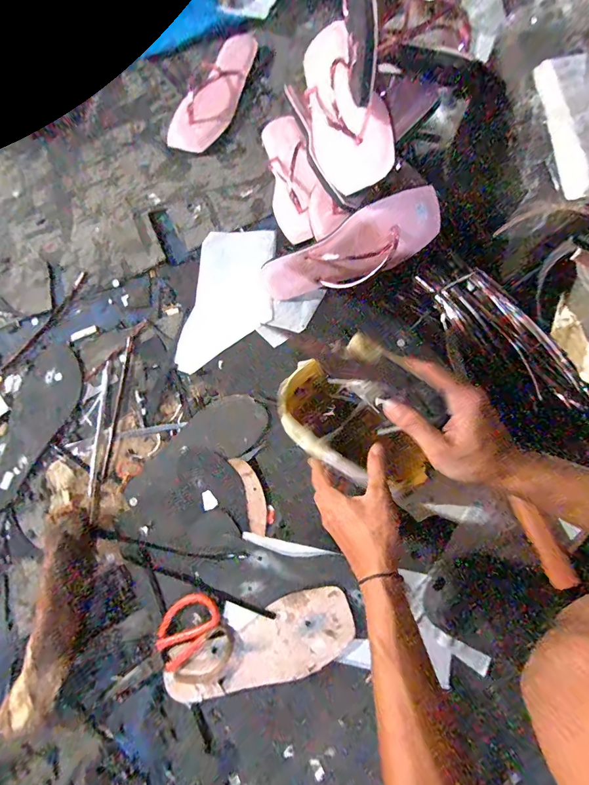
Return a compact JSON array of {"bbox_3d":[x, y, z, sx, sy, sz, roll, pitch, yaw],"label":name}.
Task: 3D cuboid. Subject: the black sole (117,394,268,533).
[{"bbox_3d":[-0.155,0.093,0.556,0.253,0.017,0.090,-37,79,-7],"label":"black sole"}]

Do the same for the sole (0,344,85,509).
[{"bbox_3d":[-0.407,0.052,0.582,0.095,0.011,0.256,18,78,6],"label":"sole"}]

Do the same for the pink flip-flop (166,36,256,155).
[{"bbox_3d":[-0.138,-0.537,0.678,0.090,0.034,0.248,23,78,7],"label":"pink flip-flop"}]

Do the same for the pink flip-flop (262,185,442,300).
[{"bbox_3d":[0.072,-0.188,0.525,0.254,0.088,0.025,-22,38,25],"label":"pink flip-flop"}]

